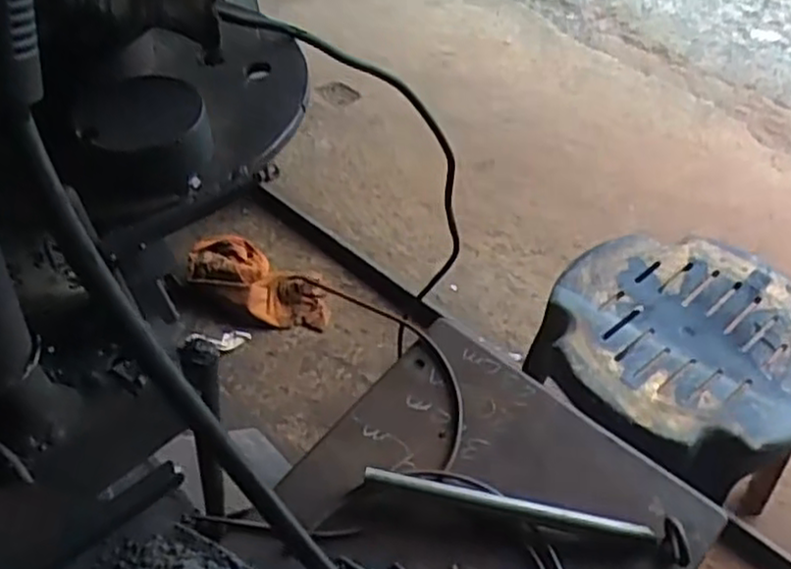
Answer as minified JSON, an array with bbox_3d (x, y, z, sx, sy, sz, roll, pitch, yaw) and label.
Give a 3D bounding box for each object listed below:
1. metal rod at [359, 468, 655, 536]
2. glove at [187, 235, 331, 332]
[{"bbox_3d":[0.093,0.183,0.632,0.238,0.014,0.015,9,53,9],"label":"metal rod"},{"bbox_3d":[-0.256,-0.004,1.436,0.295,0.043,0.142,28,55,2],"label":"glove"}]

